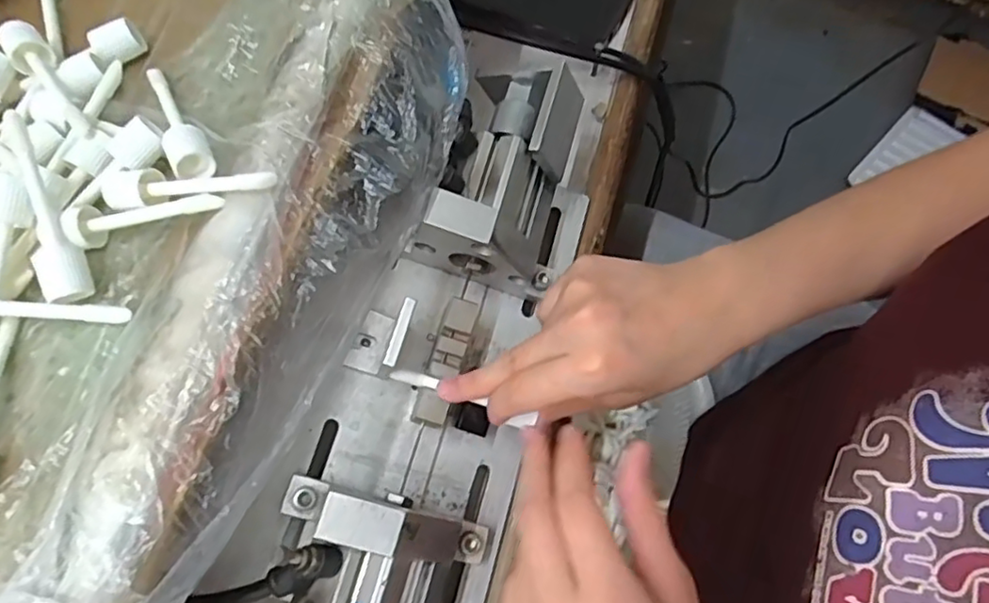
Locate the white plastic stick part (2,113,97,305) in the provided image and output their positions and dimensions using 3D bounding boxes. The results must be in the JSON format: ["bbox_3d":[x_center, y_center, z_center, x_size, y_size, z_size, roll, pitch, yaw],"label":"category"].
[{"bbox_3d":[-0.194,-0.040,0.268,0.015,0.013,0.083,-20,90,-5],"label":"white plastic stick part"}]

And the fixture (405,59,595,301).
[{"bbox_3d":[0.012,-0.068,0.378,0.086,0.097,0.141,16,74,9],"label":"fixture"}]

